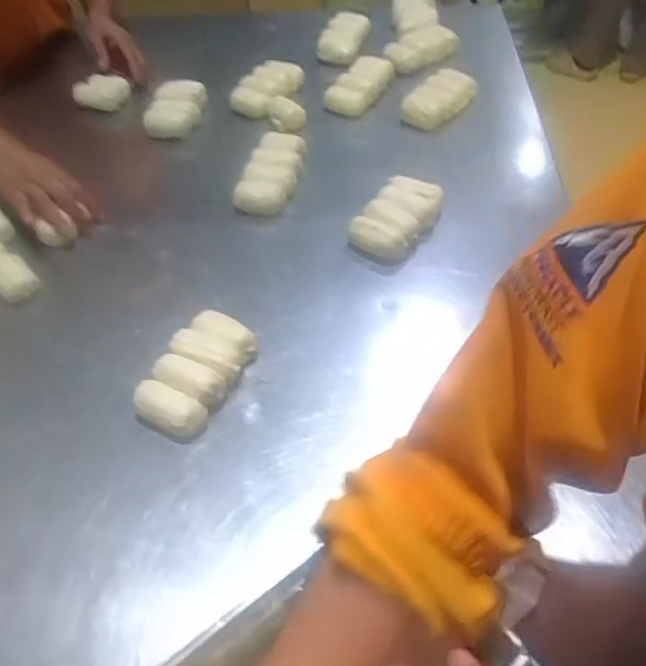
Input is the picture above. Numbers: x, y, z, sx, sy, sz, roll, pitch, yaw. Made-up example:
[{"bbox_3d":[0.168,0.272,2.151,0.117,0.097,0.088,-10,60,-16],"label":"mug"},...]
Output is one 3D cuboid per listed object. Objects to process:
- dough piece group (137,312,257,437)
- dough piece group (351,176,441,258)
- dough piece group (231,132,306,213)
[{"bbox_3d":[-0.135,0.043,0.624,0.082,0.048,0.148,17,53,19],"label":"dough piece group"},{"bbox_3d":[0.103,-0.155,0.761,0.085,0.047,0.140,25,56,25],"label":"dough piece group"},{"bbox_3d":[-0.074,-0.247,0.856,0.080,0.038,0.173,5,50,10],"label":"dough piece group"}]

